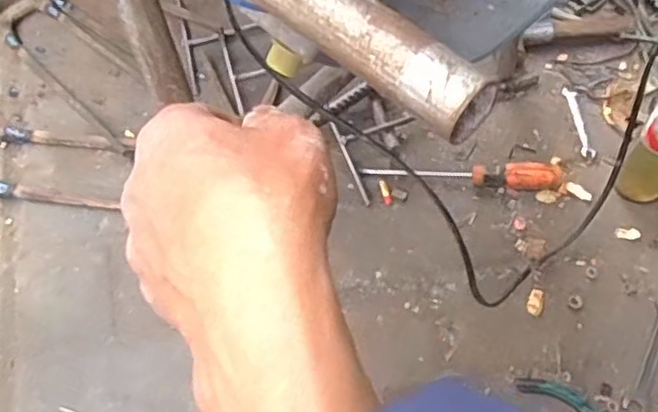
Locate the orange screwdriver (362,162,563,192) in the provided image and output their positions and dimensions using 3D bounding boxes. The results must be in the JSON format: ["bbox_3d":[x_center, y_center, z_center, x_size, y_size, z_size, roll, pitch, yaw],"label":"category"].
[{"bbox_3d":[0.169,-0.046,0.829,0.244,0.028,0.038,4,62,5],"label":"orange screwdriver"}]

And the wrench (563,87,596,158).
[{"bbox_3d":[0.334,-0.113,0.876,0.019,0.004,0.114,-3,61,2],"label":"wrench"}]

